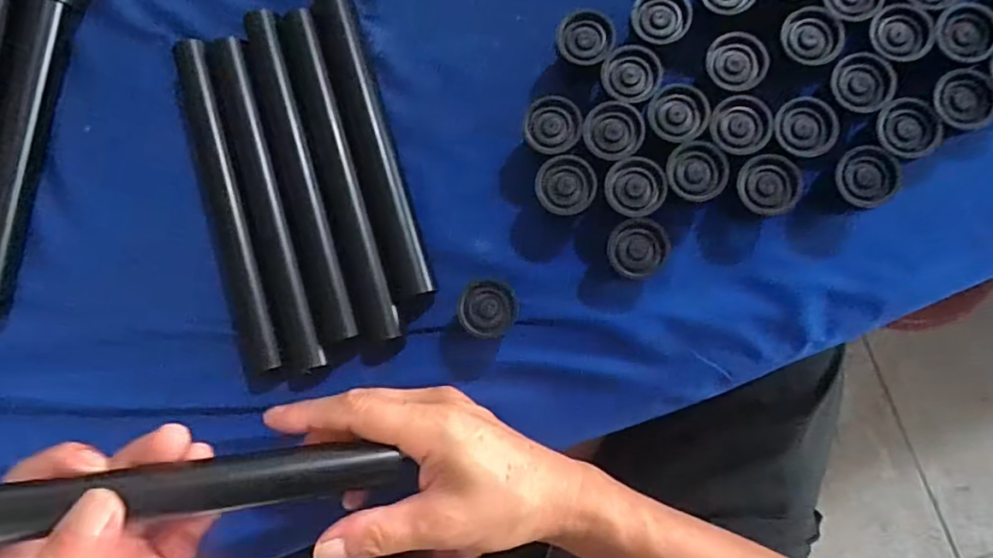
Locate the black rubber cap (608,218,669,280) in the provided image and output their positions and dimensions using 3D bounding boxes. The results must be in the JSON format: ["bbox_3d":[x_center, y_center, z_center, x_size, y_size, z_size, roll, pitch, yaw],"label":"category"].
[{"bbox_3d":[0.082,-0.016,0.331,0.033,0.031,0.034,0,85,3],"label":"black rubber cap"}]

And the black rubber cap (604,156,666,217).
[{"bbox_3d":[0.081,-0.052,0.334,0.034,0.029,0.033,0,85,3],"label":"black rubber cap"}]

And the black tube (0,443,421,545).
[{"bbox_3d":[-0.156,0.103,0.266,0.230,0.019,0.027,1,84,-23],"label":"black tube"}]

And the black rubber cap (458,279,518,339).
[{"bbox_3d":[-0.005,0.019,0.335,0.032,0.027,0.033,0,85,3],"label":"black rubber cap"}]

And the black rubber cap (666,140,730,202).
[{"bbox_3d":[0.117,-0.061,0.332,0.033,0.030,0.034,0,85,3],"label":"black rubber cap"}]

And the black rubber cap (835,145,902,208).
[{"bbox_3d":[0.208,-0.056,0.318,0.033,0.028,0.033,0,85,3],"label":"black rubber cap"}]

